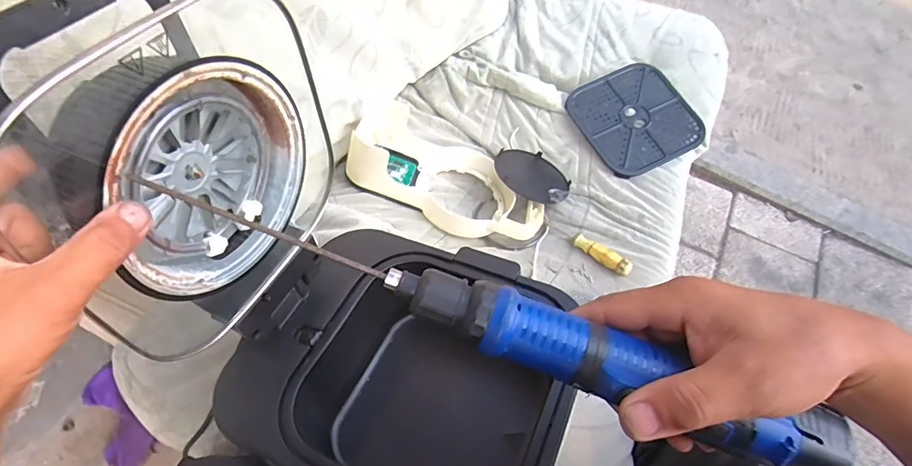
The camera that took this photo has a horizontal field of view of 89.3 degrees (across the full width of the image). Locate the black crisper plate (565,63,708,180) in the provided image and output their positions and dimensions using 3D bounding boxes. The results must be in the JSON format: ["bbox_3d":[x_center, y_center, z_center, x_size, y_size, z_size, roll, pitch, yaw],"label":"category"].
[{"bbox_3d":[0.347,-0.224,0.897,0.209,0.015,0.210,-27,73,0],"label":"black crisper plate"}]

